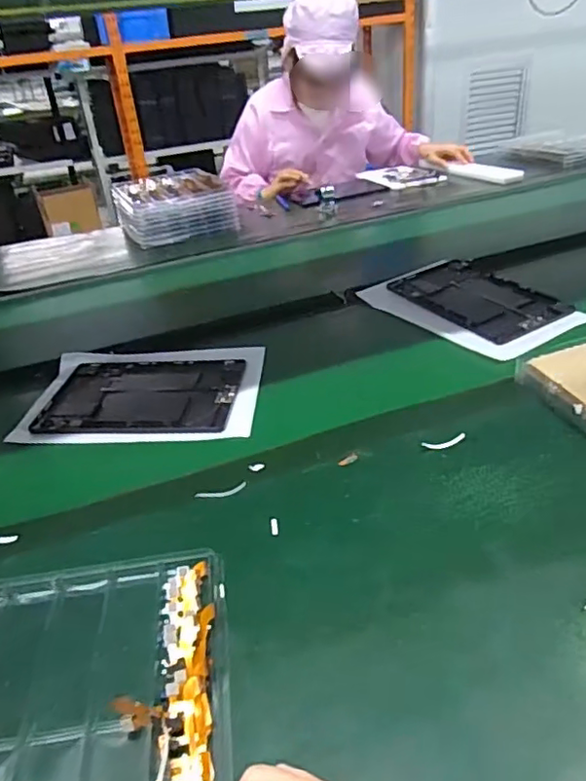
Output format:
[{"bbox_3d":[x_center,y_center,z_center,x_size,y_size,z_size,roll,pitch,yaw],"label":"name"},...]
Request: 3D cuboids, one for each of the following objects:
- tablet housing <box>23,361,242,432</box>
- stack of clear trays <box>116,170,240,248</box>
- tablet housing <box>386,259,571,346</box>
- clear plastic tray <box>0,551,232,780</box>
[{"bbox_3d":[-0.186,0.006,0.738,0.233,0.011,0.166,-1,32,8],"label":"tablet housing"},{"bbox_3d":[-0.265,-0.408,1.350,0.246,0.100,0.216,-16,33,-16],"label":"stack of clear trays"},{"bbox_3d":[0.271,-0.140,0.886,0.155,0.008,0.249,-19,34,-21],"label":"tablet housing"},{"bbox_3d":[-0.153,0.225,0.391,0.219,0.025,0.270,-8,32,-4],"label":"clear plastic tray"}]

